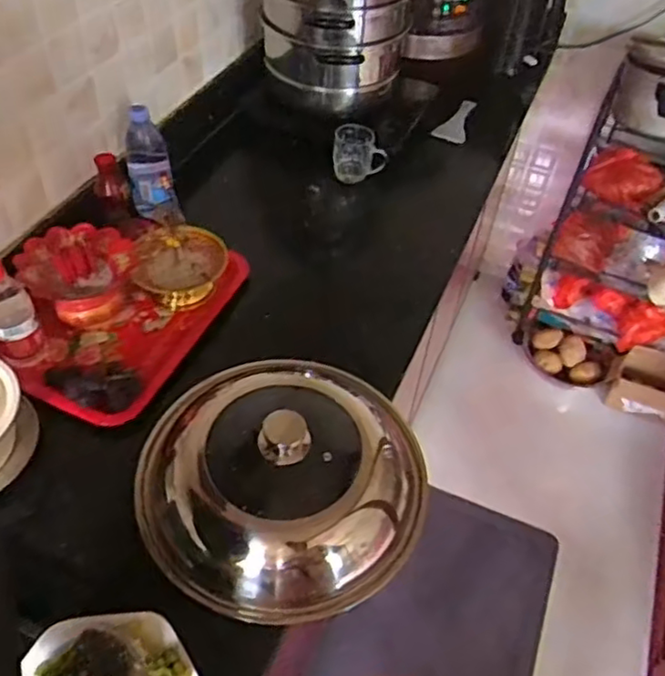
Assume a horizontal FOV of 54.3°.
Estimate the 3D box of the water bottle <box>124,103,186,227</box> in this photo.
[{"bbox_3d":[-0.308,-0.288,1.100,0.075,0.203,0.061,-11,51,-14],"label":"water bottle"}]

